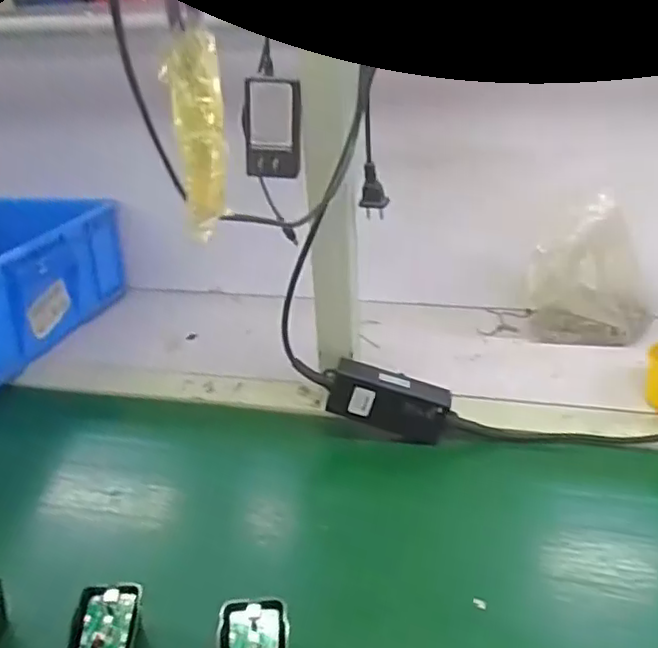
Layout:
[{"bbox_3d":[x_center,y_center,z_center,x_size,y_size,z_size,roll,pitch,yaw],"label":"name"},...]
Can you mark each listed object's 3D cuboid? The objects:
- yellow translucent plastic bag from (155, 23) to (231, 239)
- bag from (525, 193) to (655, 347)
[{"bbox_3d":[-0.044,-0.063,0.220,0.016,0.070,0.010,-5,-1,0],"label":"yellow translucent plastic bag"},{"bbox_3d":[0.319,-0.055,0.795,0.144,0.163,0.078,9,28,22],"label":"bag"}]

